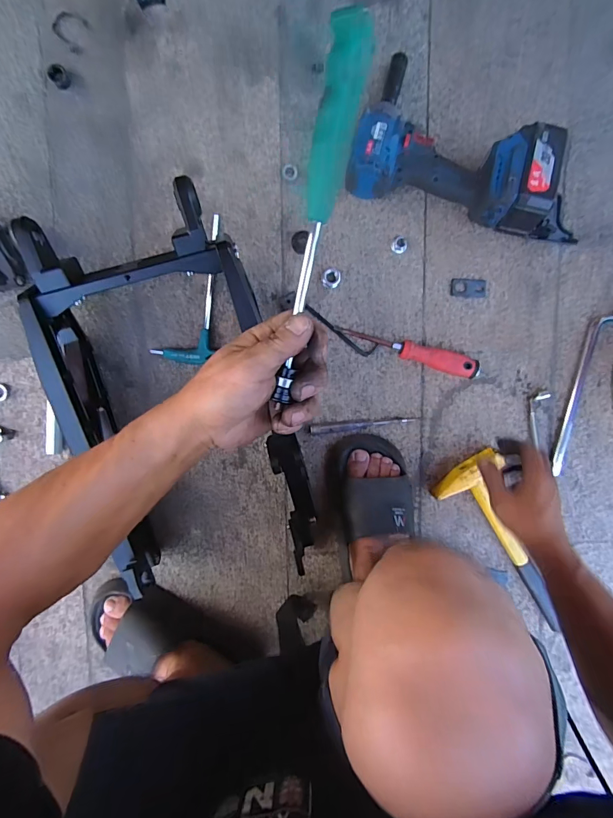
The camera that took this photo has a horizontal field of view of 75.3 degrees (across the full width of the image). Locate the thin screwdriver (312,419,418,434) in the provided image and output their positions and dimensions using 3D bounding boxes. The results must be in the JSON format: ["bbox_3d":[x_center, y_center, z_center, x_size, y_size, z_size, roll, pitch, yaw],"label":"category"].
[{"bbox_3d":[0.087,0.025,0.582,0.162,0.014,0.011,-4,96,-4],"label":"thin screwdriver"}]

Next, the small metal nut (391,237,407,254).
[{"bbox_3d":[0.132,-0.230,0.558,0.022,0.013,0.020,-8,97,-3],"label":"small metal nut"}]

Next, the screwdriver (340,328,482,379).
[{"bbox_3d":[0.151,-0.081,0.563,0.205,0.027,0.027,17,95,-6],"label":"screwdriver"}]

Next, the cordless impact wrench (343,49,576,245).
[{"bbox_3d":[0.216,-0.330,0.504,0.305,0.103,0.185,17,95,-6],"label":"cordless impact wrench"}]

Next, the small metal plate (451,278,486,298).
[{"bbox_3d":[0.235,-0.175,0.574,0.052,0.004,0.026,1,96,-4],"label":"small metal plate"}]

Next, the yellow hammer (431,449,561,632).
[{"bbox_3d":[0.300,0.214,0.598,0.094,0.032,0.304,-33,97,0],"label":"yellow hammer"}]

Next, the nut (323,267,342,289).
[{"bbox_3d":[0.035,-0.182,0.553,0.026,0.014,0.027,0,96,-4],"label":"nut"}]

